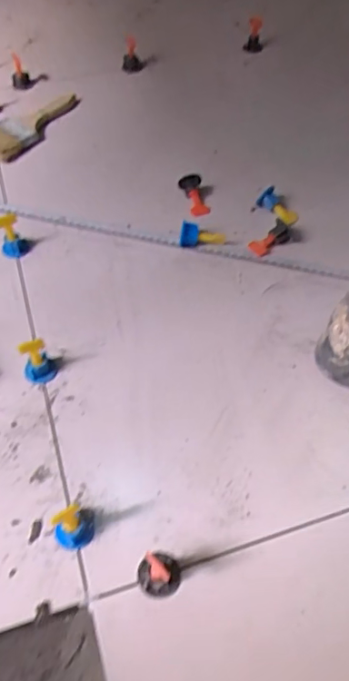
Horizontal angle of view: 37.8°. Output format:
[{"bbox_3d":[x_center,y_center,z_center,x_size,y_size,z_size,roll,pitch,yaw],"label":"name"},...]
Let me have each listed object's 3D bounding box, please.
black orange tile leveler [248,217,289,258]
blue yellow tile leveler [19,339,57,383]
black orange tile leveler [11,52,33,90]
[{"bbox_3d":[0.120,-0.129,0.643,0.054,0.030,0.025,-25,62,-17],"label":"black orange tile leveler"},{"bbox_3d":[-0.140,0.019,0.519,0.033,0.055,0.028,-21,58,-14],"label":"blue yellow tile leveler"},{"bbox_3d":[-0.249,-0.433,0.820,0.031,0.058,0.032,-12,59,-10],"label":"black orange tile leveler"}]

